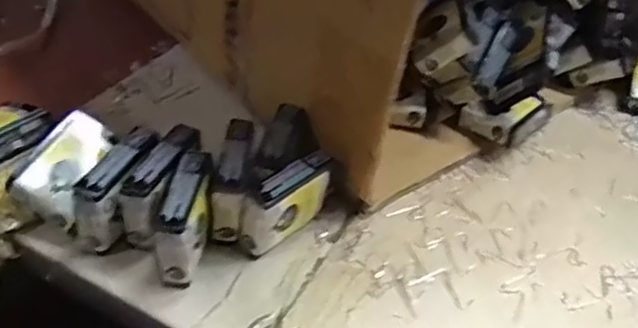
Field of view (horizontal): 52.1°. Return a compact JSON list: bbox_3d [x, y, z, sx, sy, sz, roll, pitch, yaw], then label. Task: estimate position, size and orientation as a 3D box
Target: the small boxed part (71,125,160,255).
[{"bbox_3d":[-0.130,0.019,0.440,0.024,0.068,0.076,23,42,17],"label":"small boxed part"}]

